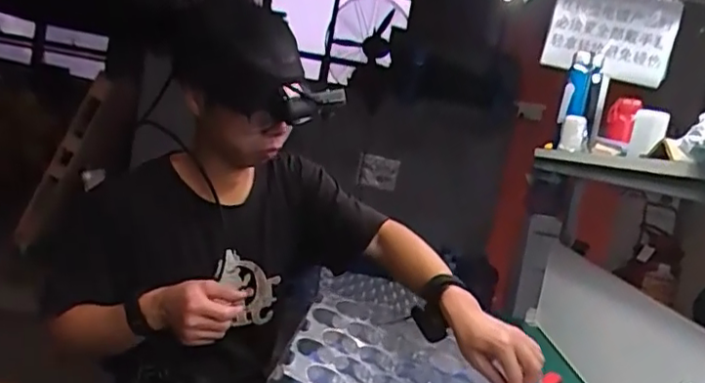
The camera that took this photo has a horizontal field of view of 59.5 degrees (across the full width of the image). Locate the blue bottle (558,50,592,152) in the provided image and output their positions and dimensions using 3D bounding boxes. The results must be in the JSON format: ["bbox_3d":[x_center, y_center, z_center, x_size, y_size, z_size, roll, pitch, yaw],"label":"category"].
[{"bbox_3d":[0.512,-0.200,1.416,0.061,0.252,0.073,9,-24,10],"label":"blue bottle"}]

